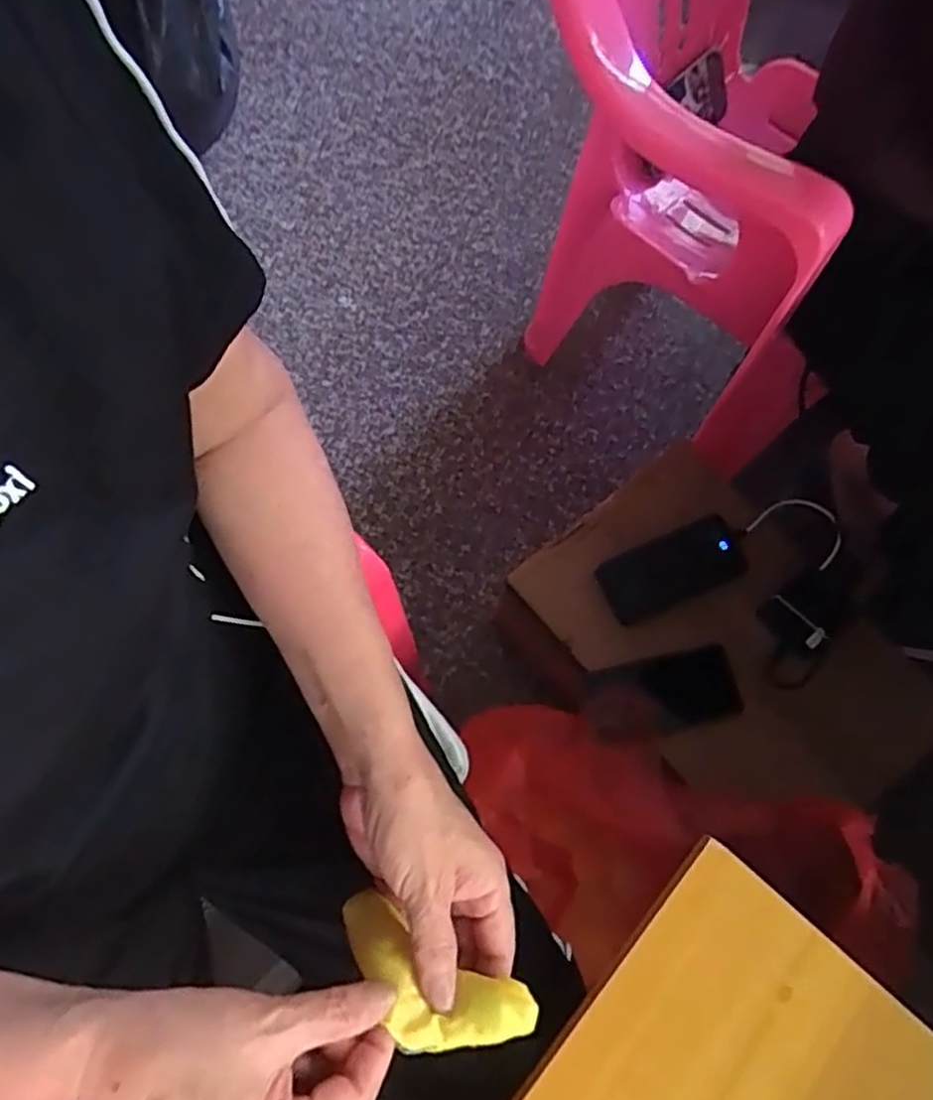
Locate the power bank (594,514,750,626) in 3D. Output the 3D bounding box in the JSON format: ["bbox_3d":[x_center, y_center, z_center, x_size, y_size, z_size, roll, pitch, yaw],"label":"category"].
[{"bbox_3d":[0.228,0.019,0.758,0.154,0.012,0.075,-21,74,-8],"label":"power bank"}]

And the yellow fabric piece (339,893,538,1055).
[{"bbox_3d":[-0.023,0.211,0.338,0.107,0.039,0.041,23,72,23],"label":"yellow fabric piece"}]

